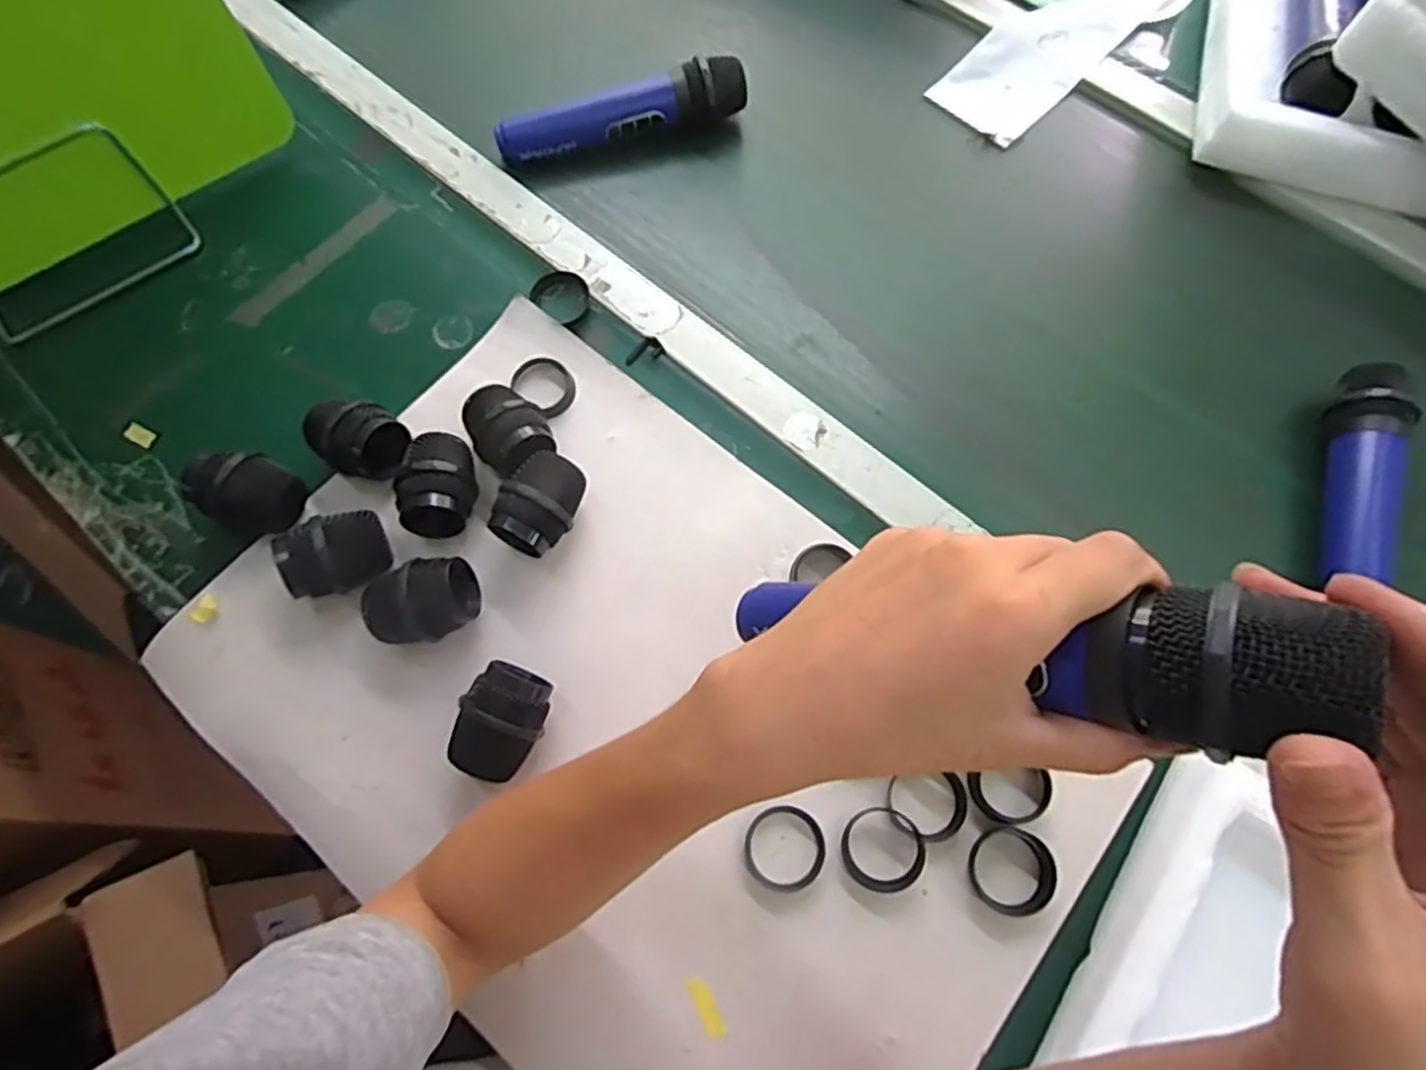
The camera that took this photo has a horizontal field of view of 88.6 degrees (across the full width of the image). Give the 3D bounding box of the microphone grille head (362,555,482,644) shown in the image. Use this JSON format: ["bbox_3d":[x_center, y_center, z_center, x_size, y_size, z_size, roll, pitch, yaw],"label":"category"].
[{"bbox_3d":[-0.171,0.042,0.432,0.062,0.047,0.040,-21,72,-8],"label":"microphone grille head"}]

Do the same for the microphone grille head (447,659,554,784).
[{"bbox_3d":[-0.119,0.106,0.414,0.043,0.040,0.061,24,71,8],"label":"microphone grille head"}]

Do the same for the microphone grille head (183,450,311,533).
[{"bbox_3d":[-0.291,-0.026,0.457,0.054,0.048,0.044,24,71,8],"label":"microphone grille head"}]

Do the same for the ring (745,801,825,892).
[{"bbox_3d":[0.040,0.173,0.402,0.043,0.008,0.045,0,70,-1],"label":"ring"}]

